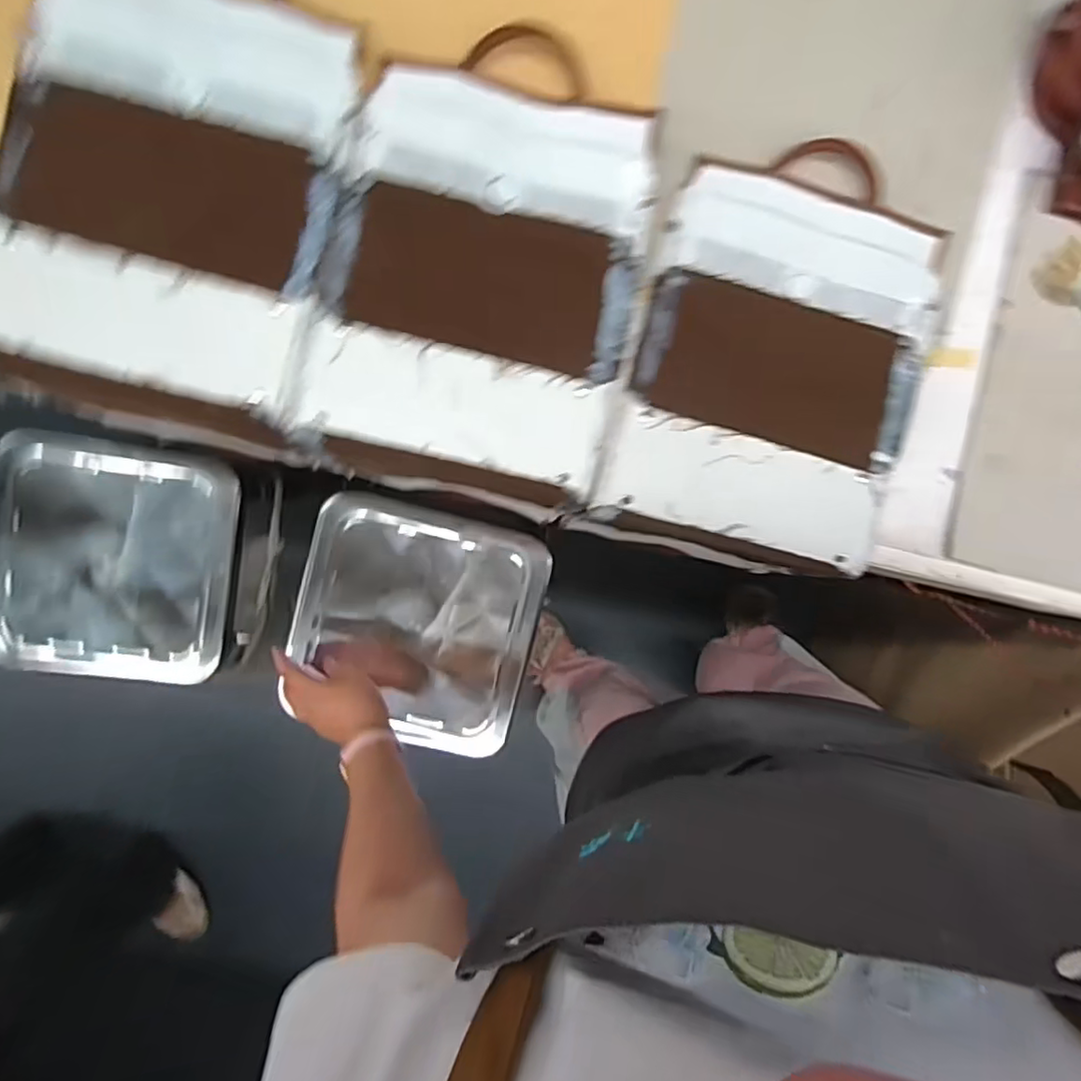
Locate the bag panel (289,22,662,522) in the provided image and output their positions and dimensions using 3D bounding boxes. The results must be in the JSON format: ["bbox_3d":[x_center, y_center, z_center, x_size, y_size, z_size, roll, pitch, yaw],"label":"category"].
[{"bbox_3d":[-0.046,-0.211,0.509,0.246,0.008,0.345,12,91,-6],"label":"bag panel"}]

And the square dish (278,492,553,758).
[{"bbox_3d":[-0.151,0.103,0.770,0.284,0.037,0.279,14,91,-6],"label":"square dish"}]

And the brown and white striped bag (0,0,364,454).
[{"bbox_3d":[-0.289,-0.275,0.474,0.243,0.028,0.359,12,91,-6],"label":"brown and white striped bag"}]

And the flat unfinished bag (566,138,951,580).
[{"bbox_3d":[0.205,-0.149,0.542,0.248,0.016,0.343,14,91,-6],"label":"flat unfinished bag"}]

